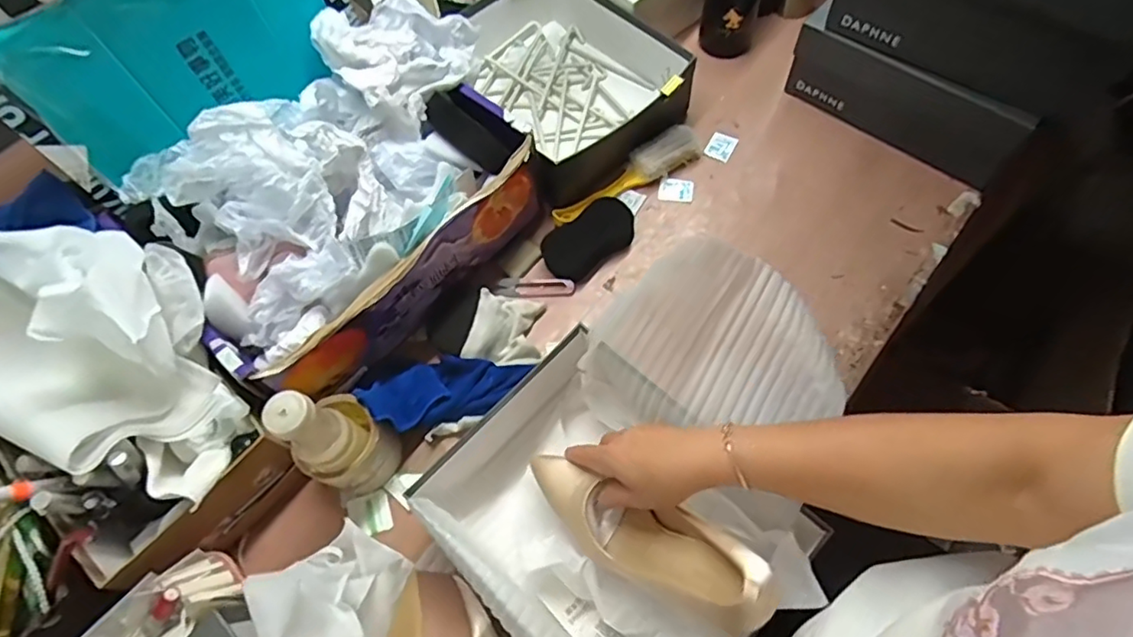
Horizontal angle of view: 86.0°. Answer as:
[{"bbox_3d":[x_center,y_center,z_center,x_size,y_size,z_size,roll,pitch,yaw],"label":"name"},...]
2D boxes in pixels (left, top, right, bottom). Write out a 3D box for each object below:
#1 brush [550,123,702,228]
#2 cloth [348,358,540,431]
[{"bbox_3d":[0.079,-0.192,0.811,0.225,0.034,0.050,-31,66,-11],"label":"brush"},{"bbox_3d":[-0.133,0.072,0.677,0.187,0.062,0.080,-10,63,-20],"label":"cloth"}]

